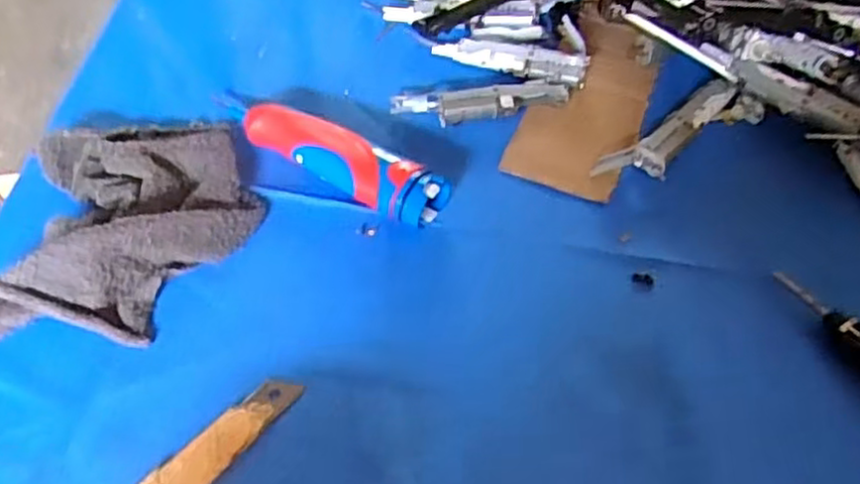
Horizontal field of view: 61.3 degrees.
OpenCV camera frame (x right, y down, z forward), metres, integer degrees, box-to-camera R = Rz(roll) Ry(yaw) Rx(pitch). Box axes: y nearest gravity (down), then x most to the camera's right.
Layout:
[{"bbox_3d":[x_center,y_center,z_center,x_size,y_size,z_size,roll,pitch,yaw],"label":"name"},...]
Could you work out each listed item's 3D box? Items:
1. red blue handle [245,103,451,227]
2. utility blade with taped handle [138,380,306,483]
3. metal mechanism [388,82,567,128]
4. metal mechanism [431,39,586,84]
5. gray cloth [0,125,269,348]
[{"bbox_3d":[-0.052,-0.044,0.412,0.125,0.029,0.033,24,59,17],"label":"red blue handle"},{"bbox_3d":[-0.106,0.100,0.321,0.024,0.010,0.112,33,62,21],"label":"utility blade with taped handle"},{"bbox_3d":[0.032,-0.086,0.448,0.108,0.013,0.025,-2,56,0],"label":"metal mechanism"},{"bbox_3d":[0.050,-0.116,0.464,0.097,0.017,0.018,15,57,11],"label":"metal mechanism"},{"bbox_3d":[-0.160,-0.017,0.391,0.125,0.034,0.142,0,56,1],"label":"gray cloth"}]

